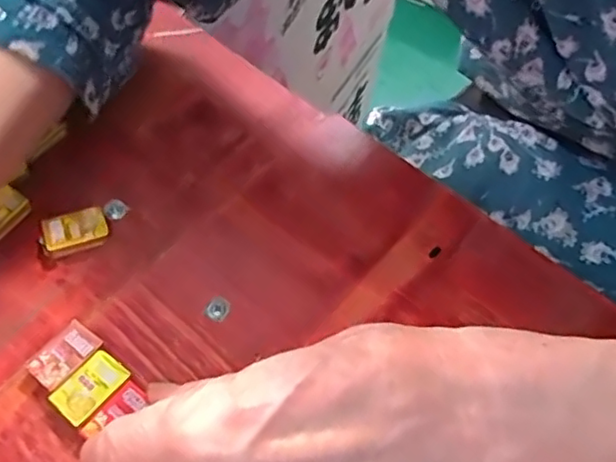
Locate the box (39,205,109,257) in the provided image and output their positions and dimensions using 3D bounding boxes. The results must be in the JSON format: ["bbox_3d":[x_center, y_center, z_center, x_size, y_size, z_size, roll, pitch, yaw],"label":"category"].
[{"bbox_3d":[-0.100,0.001,0.268,0.027,0.010,0.017,-18,62,-14],"label":"box"}]

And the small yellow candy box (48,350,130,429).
[{"bbox_3d":[-0.080,0.059,0.232,0.017,0.007,0.026,36,63,16],"label":"small yellow candy box"}]

